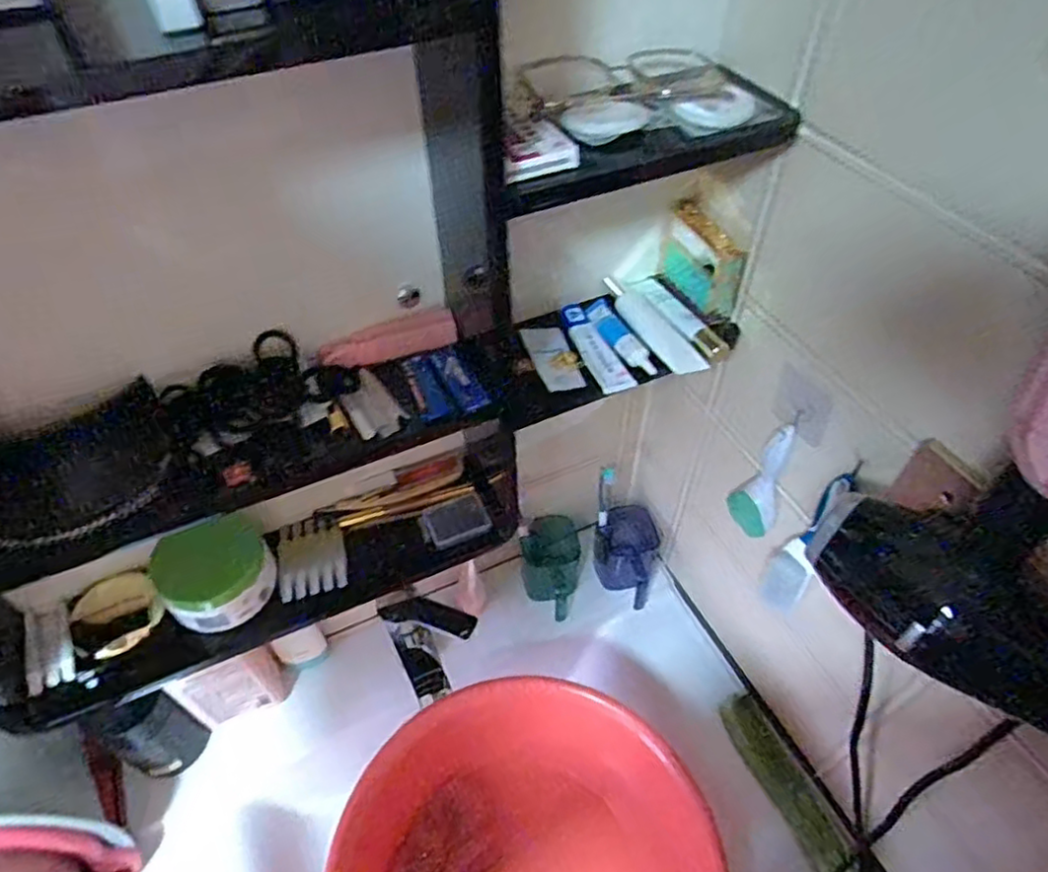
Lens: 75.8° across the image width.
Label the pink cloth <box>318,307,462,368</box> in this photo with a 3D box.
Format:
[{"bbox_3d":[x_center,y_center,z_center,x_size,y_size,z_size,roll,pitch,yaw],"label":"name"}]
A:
[{"bbox_3d":[-0.110,-0.078,0.550,0.109,0.020,0.026,-15,50,-12],"label":"pink cloth"}]

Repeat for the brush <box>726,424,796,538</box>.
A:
[{"bbox_3d":[0.225,0.044,0.636,0.027,0.130,0.045,-13,50,-11],"label":"brush"}]

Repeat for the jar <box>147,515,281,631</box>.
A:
[{"bbox_3d":[-0.270,0.122,0.593,0.094,0.053,0.085,-33,56,-25],"label":"jar"}]

